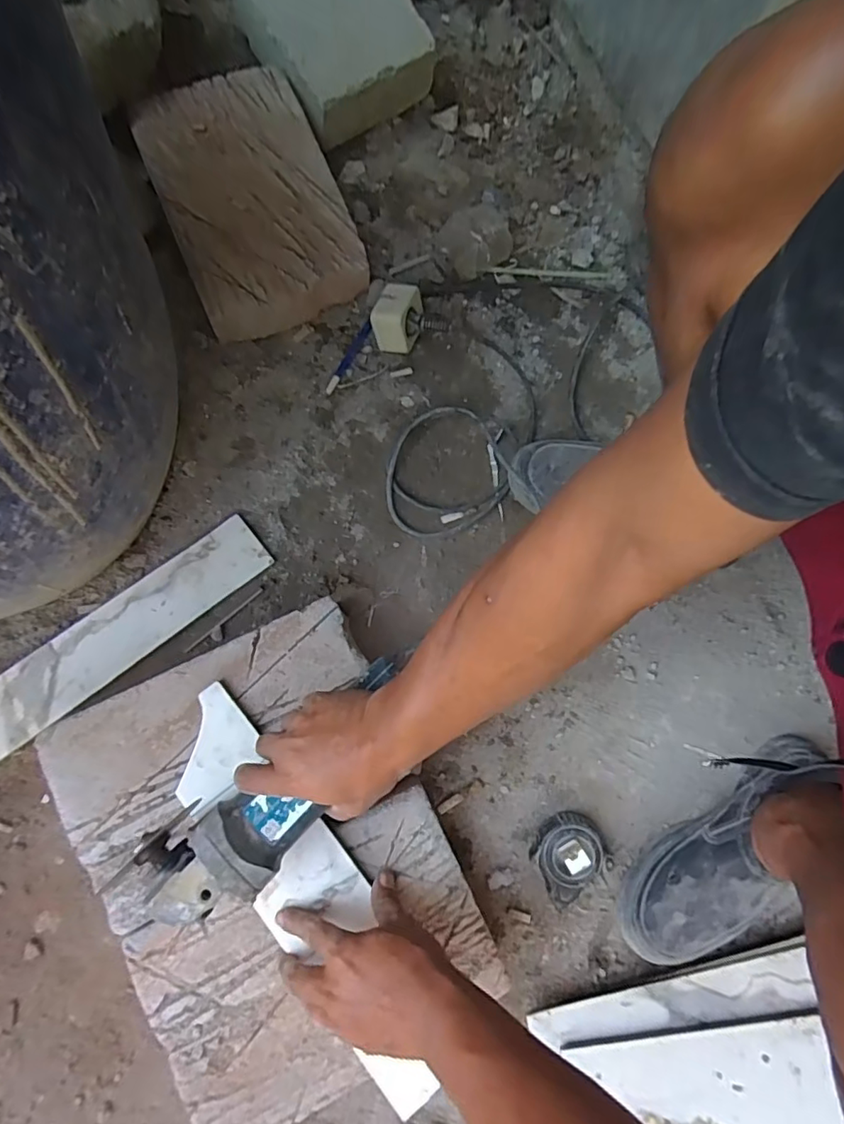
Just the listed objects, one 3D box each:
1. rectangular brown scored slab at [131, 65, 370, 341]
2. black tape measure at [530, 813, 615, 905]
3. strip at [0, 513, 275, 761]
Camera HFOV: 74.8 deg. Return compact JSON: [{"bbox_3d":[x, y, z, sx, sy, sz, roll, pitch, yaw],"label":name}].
[{"bbox_3d":[-0.209,-0.443,0.673,0.198,0.049,0.307,-23,82,-11],"label":"rectangular brown scored slab"},{"bbox_3d":[0.152,0.305,0.574,0.076,0.043,0.073,-28,80,-11],"label":"black tape measure"},{"bbox_3d":[-0.340,0.091,0.585,0.391,0.006,0.069,-38,94,-15],"label":"strip"}]

